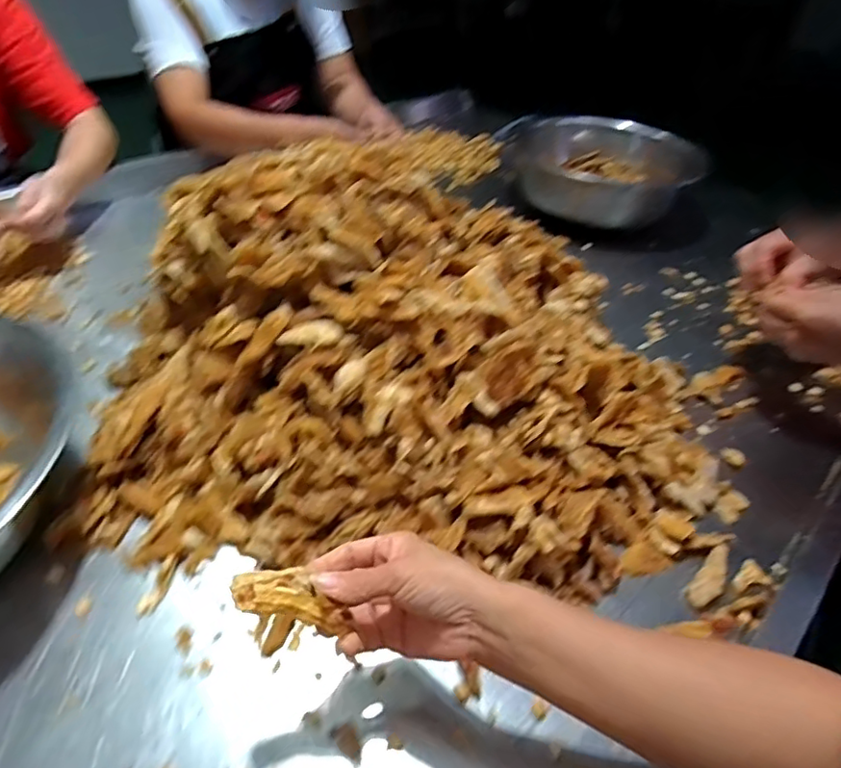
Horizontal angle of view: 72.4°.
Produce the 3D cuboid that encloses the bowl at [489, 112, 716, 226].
[{"bbox_3d":[0.279,-0.361,0.945,0.243,0.100,0.282,-21,47,-25],"label":"bowl"}]

